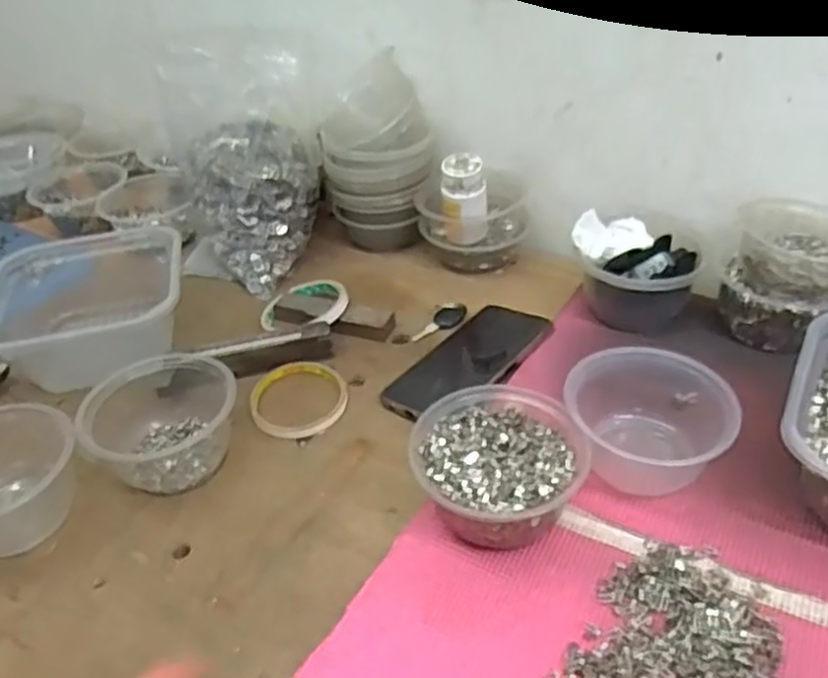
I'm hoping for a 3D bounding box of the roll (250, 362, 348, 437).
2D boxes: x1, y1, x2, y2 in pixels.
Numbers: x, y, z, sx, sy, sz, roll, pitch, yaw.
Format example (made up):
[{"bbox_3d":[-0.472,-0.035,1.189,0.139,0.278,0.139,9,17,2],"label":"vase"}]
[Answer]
[{"bbox_3d":[-0.099,0.051,0.634,0.081,0.010,0.086,-3,37,3],"label":"roll"}]

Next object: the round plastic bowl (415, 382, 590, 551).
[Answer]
[{"bbox_3d":[0.059,0.089,0.500,0.110,0.057,0.107,-3,37,3],"label":"round plastic bowl"}]

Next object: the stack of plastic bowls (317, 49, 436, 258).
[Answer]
[{"bbox_3d":[-0.038,-0.194,0.790,0.116,0.179,0.117,-6,37,-2],"label":"stack of plastic bowls"}]

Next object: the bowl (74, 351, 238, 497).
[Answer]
[{"bbox_3d":[-0.199,0.058,0.576,0.110,0.058,0.111,-3,37,3],"label":"bowl"}]

